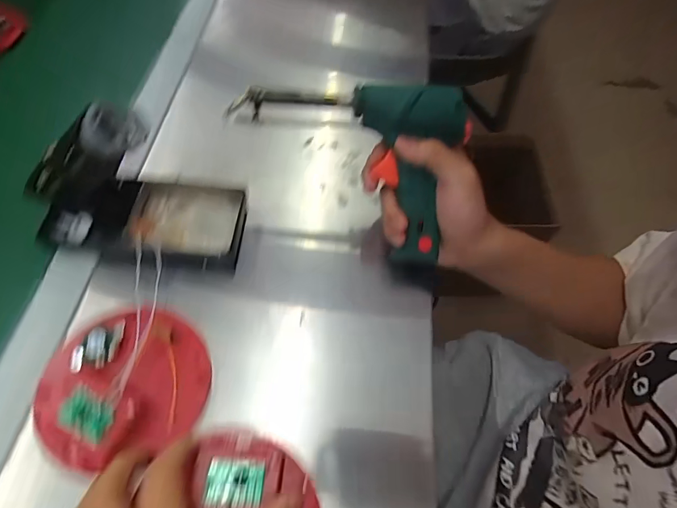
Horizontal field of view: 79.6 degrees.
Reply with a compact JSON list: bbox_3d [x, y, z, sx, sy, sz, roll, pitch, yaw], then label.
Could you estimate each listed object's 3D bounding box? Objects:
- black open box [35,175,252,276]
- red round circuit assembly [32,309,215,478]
[{"bbox_3d":[-0.171,-0.024,0.367,0.172,0.043,0.079,6,61,1],"label":"black open box"},{"bbox_3d":[-0.161,0.094,0.299,0.118,0.028,0.113,1,62,-2],"label":"red round circuit assembly"}]

